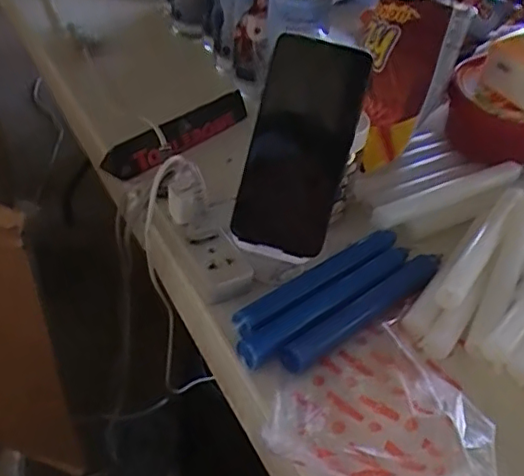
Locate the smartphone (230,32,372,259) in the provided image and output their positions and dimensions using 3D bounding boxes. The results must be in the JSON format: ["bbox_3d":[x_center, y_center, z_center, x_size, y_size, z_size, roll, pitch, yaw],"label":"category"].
[{"bbox_3d":[0.030,-0.075,0.470,0.079,0.170,0.013,14,0,10],"label":"smartphone"}]

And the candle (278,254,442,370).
[{"bbox_3d":[0.093,0.056,0.492,0.201,0.018,0.022,-30,52,-35],"label":"candle"}]

